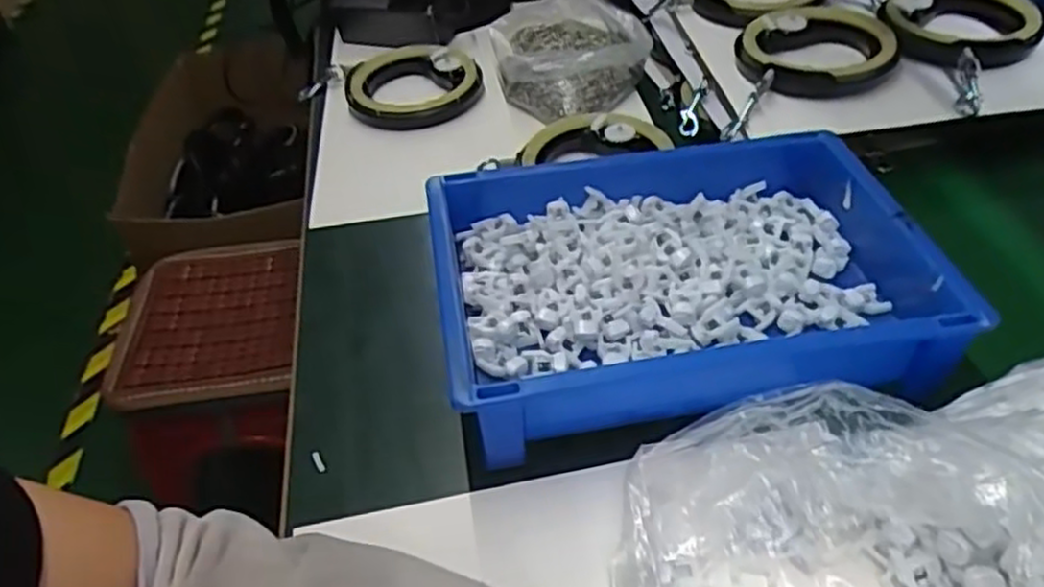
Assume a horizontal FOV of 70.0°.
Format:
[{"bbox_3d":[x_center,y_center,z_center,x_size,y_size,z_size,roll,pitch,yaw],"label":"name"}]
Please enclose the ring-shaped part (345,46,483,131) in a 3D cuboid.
[{"bbox_3d":[-0.108,-0.208,0.741,0.130,0.025,0.124,-11,43,-5],"label":"ring-shaped part"}]

